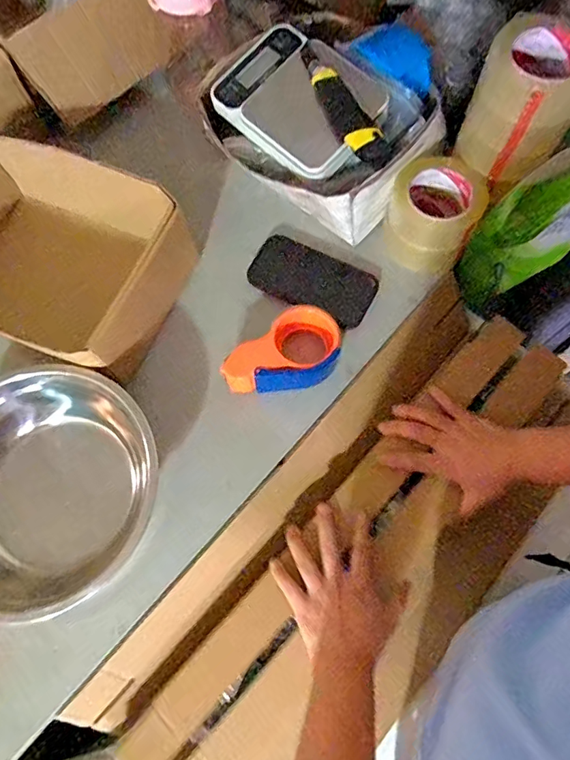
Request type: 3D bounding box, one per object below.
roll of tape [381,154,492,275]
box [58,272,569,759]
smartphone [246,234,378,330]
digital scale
[{"bbox_3d":[0.186,-0.209,0.608,0.109,0.070,0.119,31,74,12],"label":"roll of tape"},{"bbox_3d":[0.094,0.197,0.585,0.271,0.163,0.666,38,82,14],"label":"box"},{"bbox_3d":[0.035,-0.131,0.634,0.163,0.008,0.078,27,90,8],"label":"smartphone"},{"bbox_3d":[0.014,-0.365,0.616,0.152,0.028,0.223,-46,73,2],"label":"digital scale"}]

